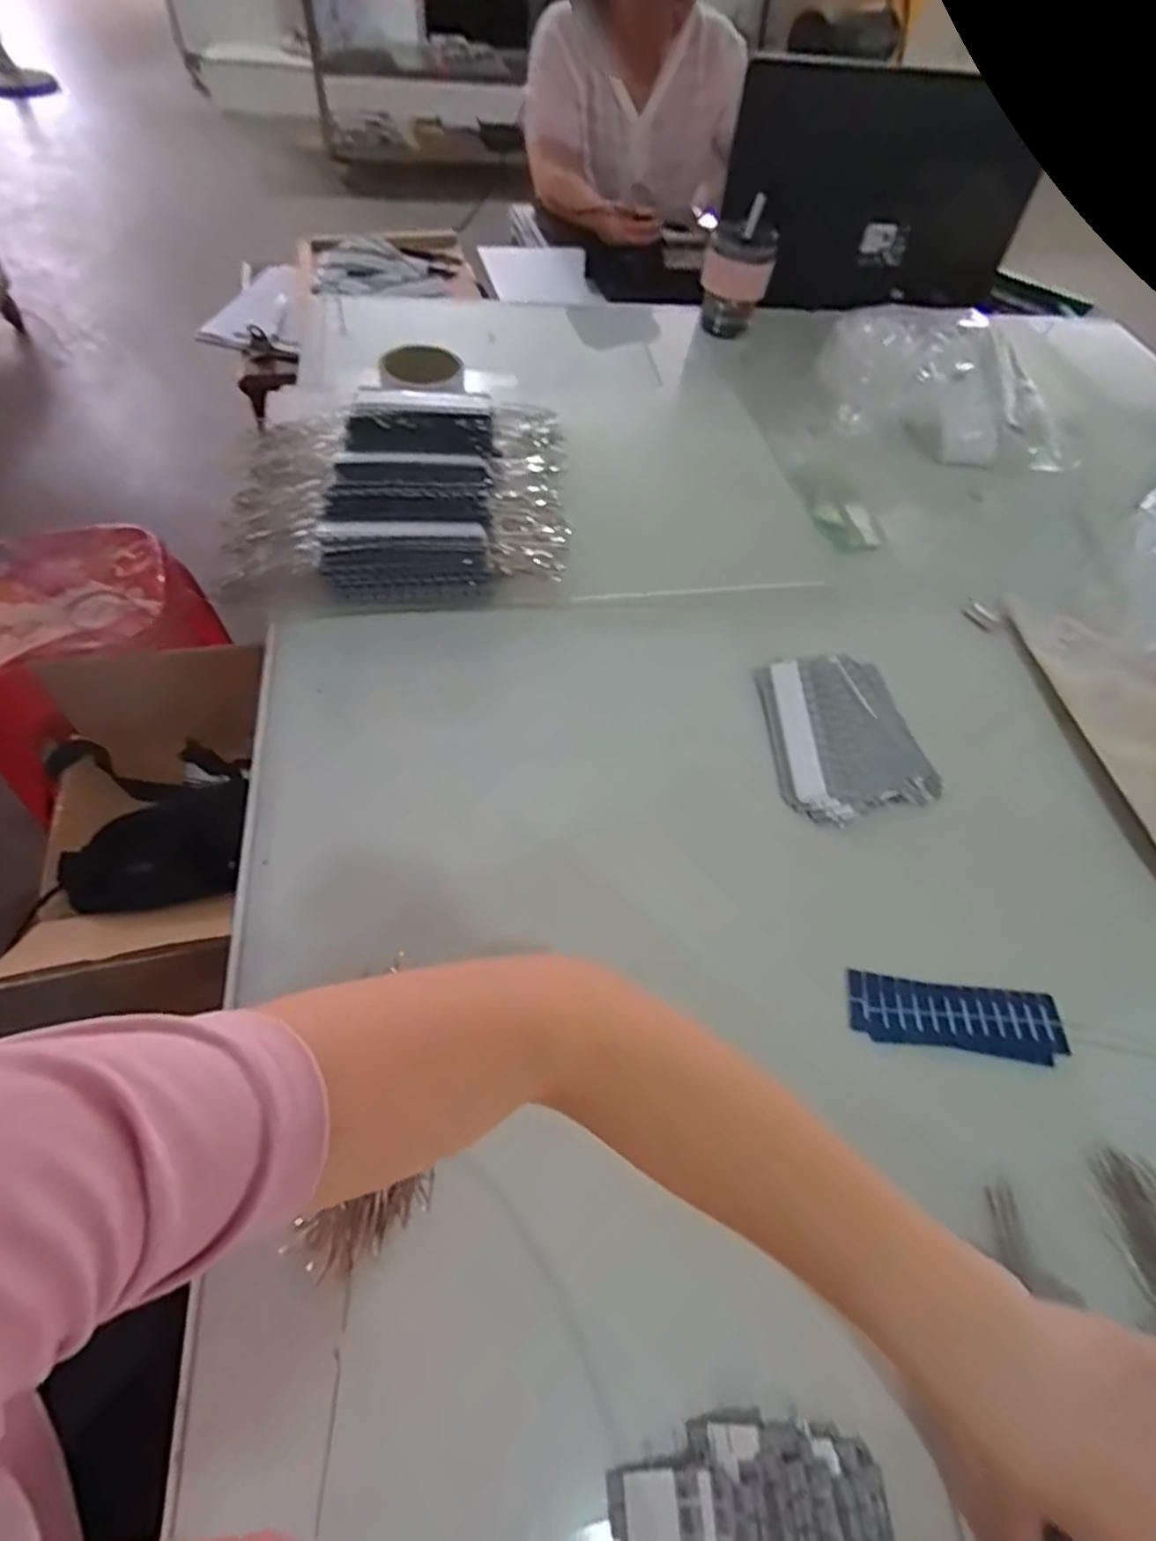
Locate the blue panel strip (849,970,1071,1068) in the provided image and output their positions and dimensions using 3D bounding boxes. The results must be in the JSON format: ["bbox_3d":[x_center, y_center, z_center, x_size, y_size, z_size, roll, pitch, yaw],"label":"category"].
[{"bbox_3d":[0.237,0.155,0.436,0.133,0.008,0.043,6,54,-1],"label":"blue panel strip"}]

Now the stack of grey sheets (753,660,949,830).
[{"bbox_3d":[0.208,-0.030,0.550,0.118,0.017,0.146,-6,55,-9],"label":"stack of grey sheets"}]

